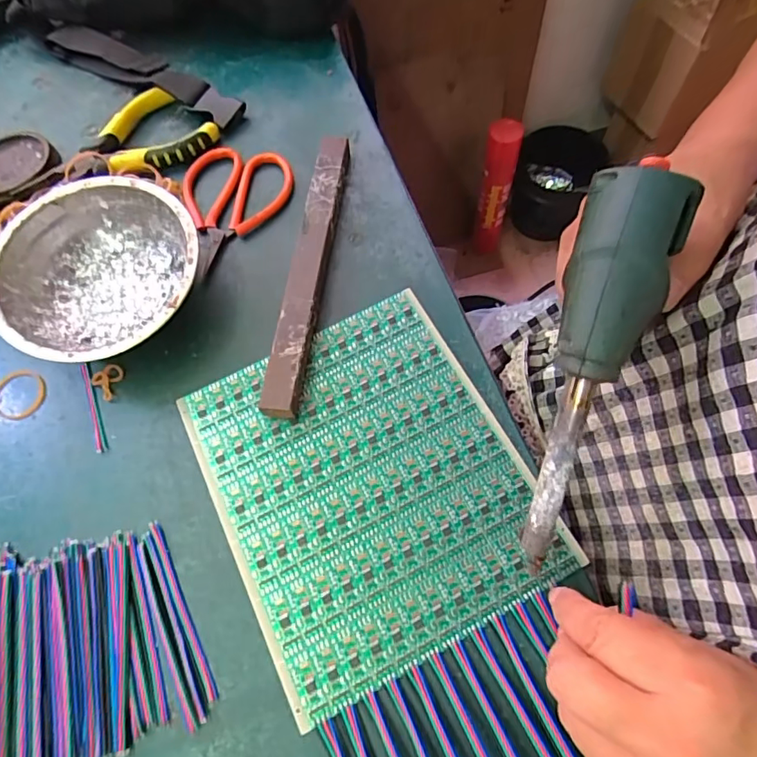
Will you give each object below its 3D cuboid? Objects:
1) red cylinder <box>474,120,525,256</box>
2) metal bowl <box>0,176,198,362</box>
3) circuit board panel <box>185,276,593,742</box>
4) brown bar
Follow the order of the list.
[{"bbox_3d":[0.240,-0.383,1.071,0.062,0.317,0.066,11,67,7],"label":"red cylinder"},{"bbox_3d":[-0.175,-0.064,0.334,0.121,0.045,0.124,-1,66,3],"label":"metal bowl"},{"bbox_3d":[-0.008,0.055,0.294,0.161,0.005,0.190,-26,67,-8],"label":"circuit board panel"},{"bbox_3d":[-0.045,-0.076,0.345,0.022,0.020,0.215,5,66,6],"label":"brown bar"}]

